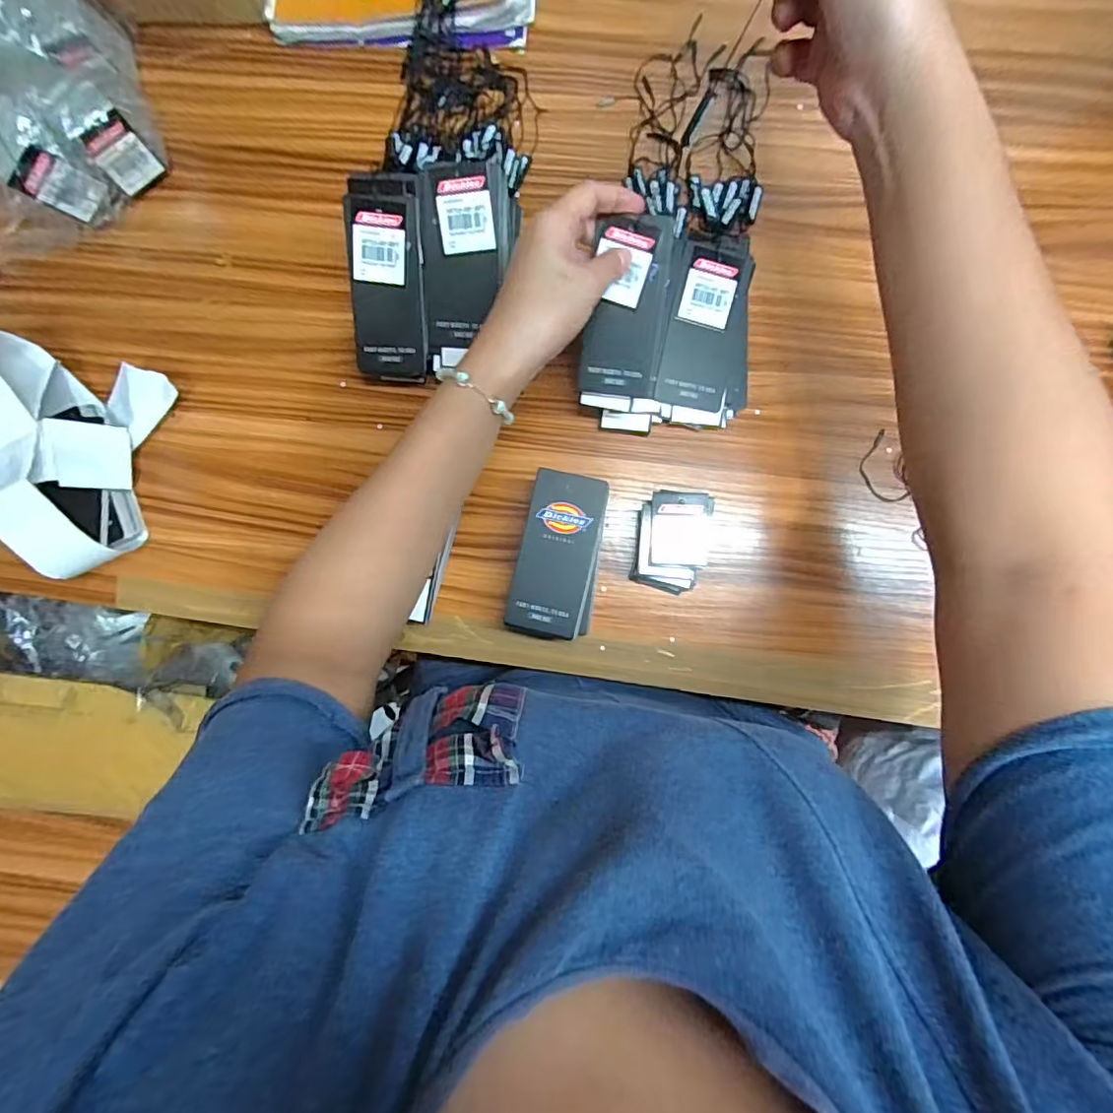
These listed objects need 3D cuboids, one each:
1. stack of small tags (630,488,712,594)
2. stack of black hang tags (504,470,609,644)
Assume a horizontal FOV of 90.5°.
[{"bbox_3d":[0.080,-0.011,0.391,0.048,0.030,0.069,7,89,4],"label":"stack of small tags"},{"bbox_3d":[0.004,0.000,0.392,0.055,0.038,0.110,11,89,4],"label":"stack of black hang tags"}]

